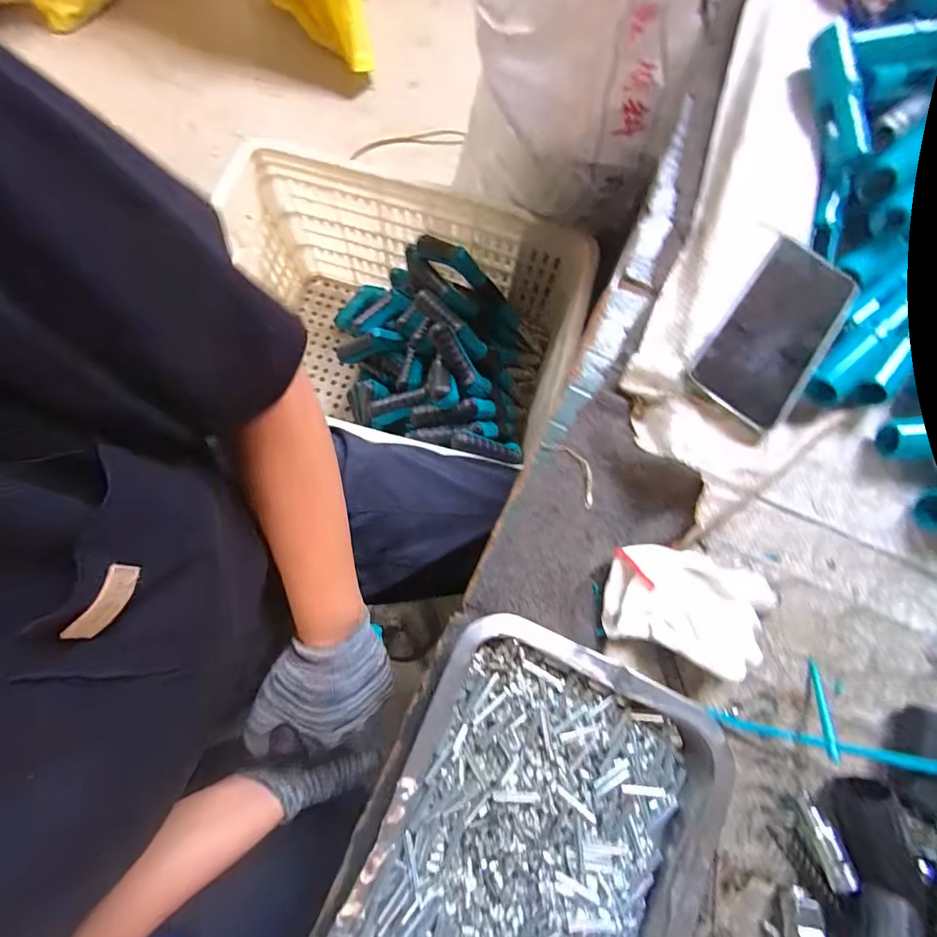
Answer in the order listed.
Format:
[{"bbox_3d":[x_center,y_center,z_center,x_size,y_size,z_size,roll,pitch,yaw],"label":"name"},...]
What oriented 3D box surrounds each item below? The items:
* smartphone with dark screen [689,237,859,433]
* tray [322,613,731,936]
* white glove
[{"bbox_3d":[0.229,-0.101,0.335,0.072,0.007,0.151,36,82,3],"label":"smartphone with dark screen"},{"bbox_3d":[0.035,0.240,0.270,0.188,0.032,0.254,24,76,4],"label":"tray"},{"bbox_3d":[0.154,0.096,0.313,0.113,0.027,0.073,18,76,3],"label":"white glove"}]

